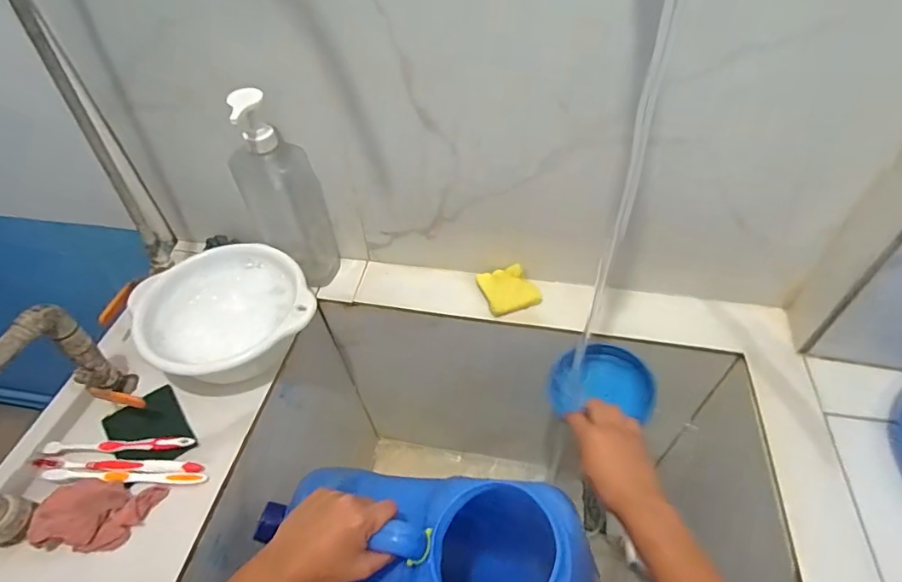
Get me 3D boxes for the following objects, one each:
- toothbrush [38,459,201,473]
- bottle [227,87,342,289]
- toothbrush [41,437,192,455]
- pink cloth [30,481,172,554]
[{"bbox_3d":[-0.374,0.197,0.560,0.186,0.021,0.016,-1,49,2],"label":"toothbrush"},{"bbox_3d":[-0.217,-0.130,0.658,0.079,0.273,0.079,28,55,24],"label":"bottle"},{"bbox_3d":[-0.383,0.180,0.575,0.169,0.020,0.016,-2,49,1],"label":"toothbrush"},{"bbox_3d":[-0.371,0.232,0.515,0.105,0.033,0.062,0,49,3],"label":"pink cloth"}]

